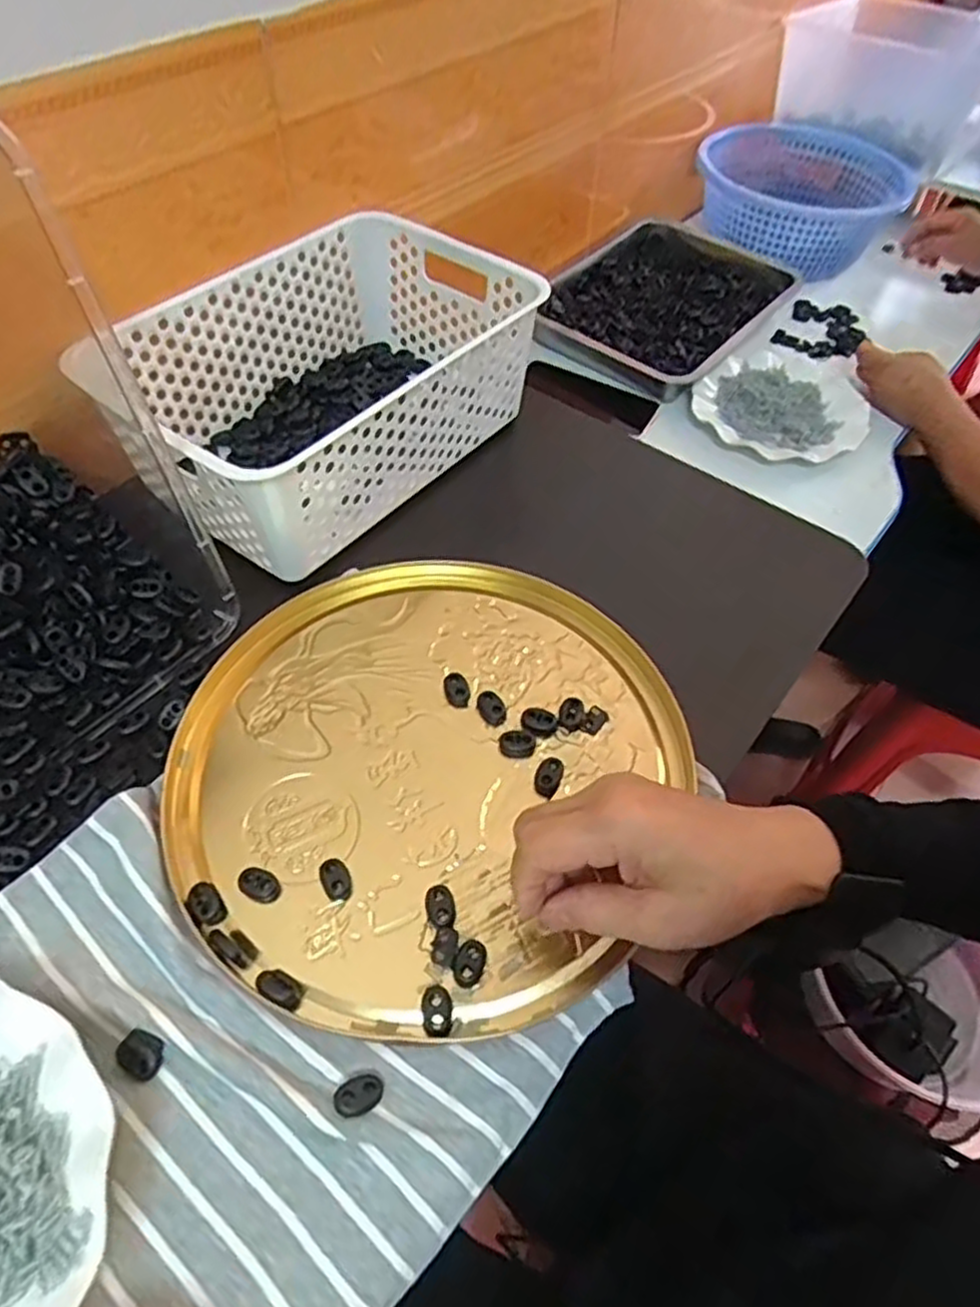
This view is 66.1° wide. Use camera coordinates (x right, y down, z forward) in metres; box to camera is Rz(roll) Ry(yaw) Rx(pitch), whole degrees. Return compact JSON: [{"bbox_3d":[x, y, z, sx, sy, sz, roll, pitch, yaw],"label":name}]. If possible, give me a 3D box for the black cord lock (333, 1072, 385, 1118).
[{"bbox_3d":[-0.059,0.198,0.339,0.022,0.005,0.016,-18,56,-15],"label":"black cord lock"}]

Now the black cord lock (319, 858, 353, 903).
[{"bbox_3d":[-0.082,0.120,0.398,0.015,0.005,0.022,-17,56,-15],"label":"black cord lock"}]

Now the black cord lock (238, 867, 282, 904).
[{"bbox_3d":[-0.121,0.122,0.397,0.022,0.006,0.016,30,58,19],"label":"black cord lock"}]

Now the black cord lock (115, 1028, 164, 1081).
[{"bbox_3d":[-0.163,0.186,0.350,0.020,0.009,0.018,21,55,12],"label":"black cord lock"}]

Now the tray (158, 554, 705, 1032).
[{"bbox_3d":[-0.039,0.058,0.441,0.269,0.014,0.284,1,53,-2],"label":"tray"}]

